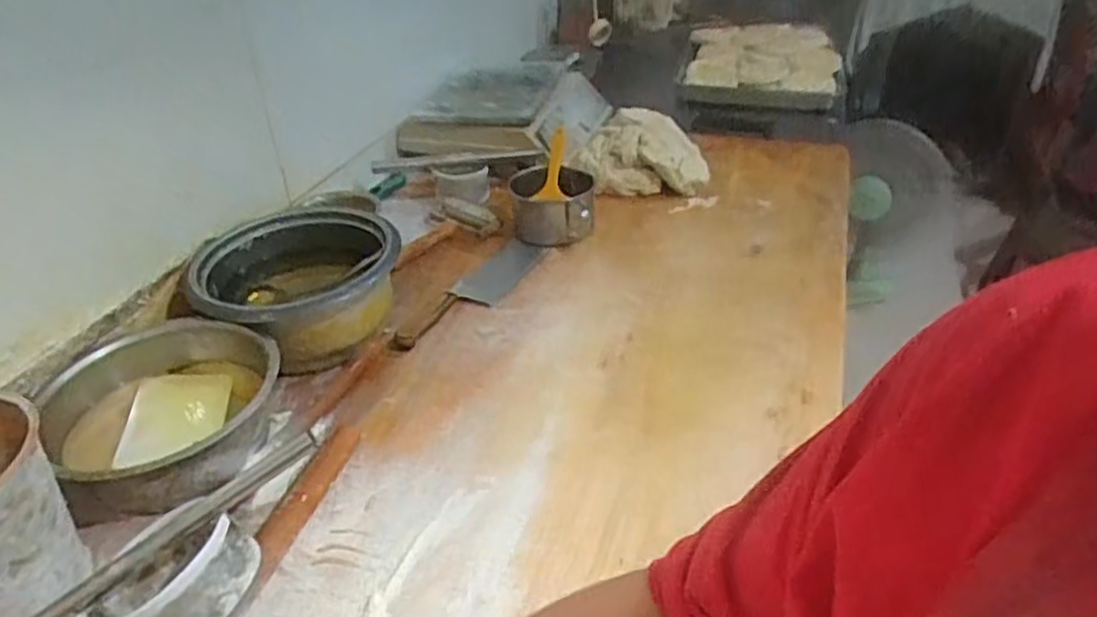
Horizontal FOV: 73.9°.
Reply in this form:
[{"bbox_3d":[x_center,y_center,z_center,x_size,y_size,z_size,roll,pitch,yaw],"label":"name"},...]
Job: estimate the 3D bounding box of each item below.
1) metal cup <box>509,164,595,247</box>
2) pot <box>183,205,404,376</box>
[{"bbox_3d":[0.005,-0.133,0.932,0.101,0.073,0.101,-2,35,1],"label":"metal cup"},{"bbox_3d":[-0.274,-0.012,0.812,0.217,0.119,0.171,-6,36,-4],"label":"pot"}]

